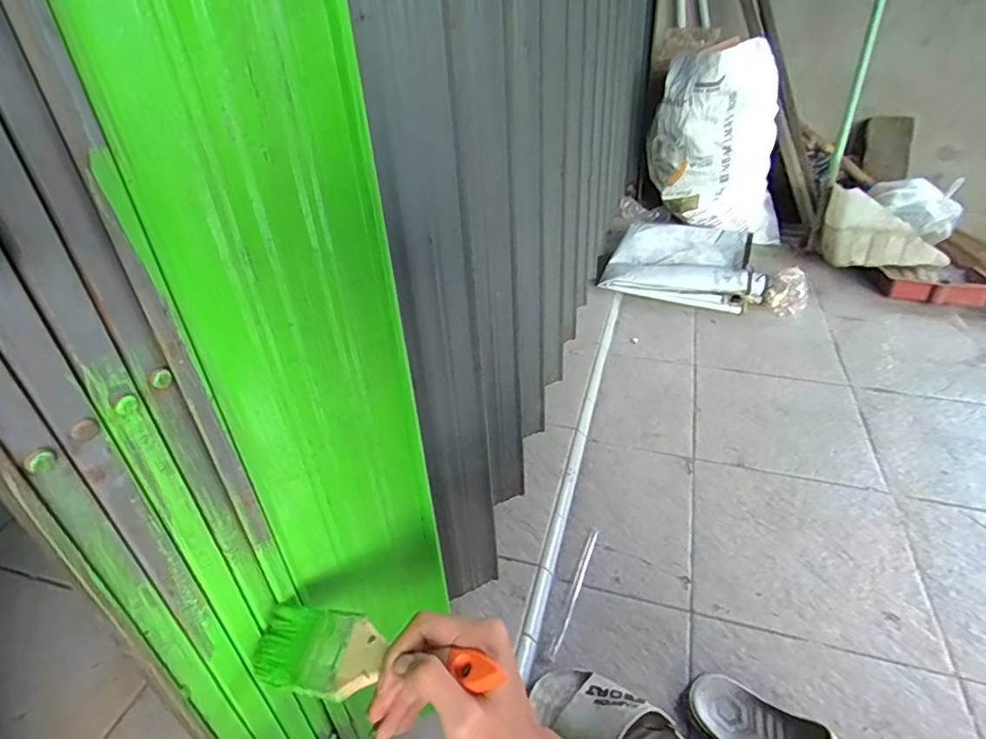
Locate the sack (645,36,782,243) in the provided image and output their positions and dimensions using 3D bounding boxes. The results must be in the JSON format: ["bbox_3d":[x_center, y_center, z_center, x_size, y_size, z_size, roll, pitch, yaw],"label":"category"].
[{"bbox_3d":[0.602,-0.613,1.498,0.375,0.438,0.194,12,37,21],"label":"sack"}]

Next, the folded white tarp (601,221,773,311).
[{"bbox_3d":[0.503,-0.267,1.469,0.387,0.141,0.241,10,36,19],"label":"folded white tarp"}]

